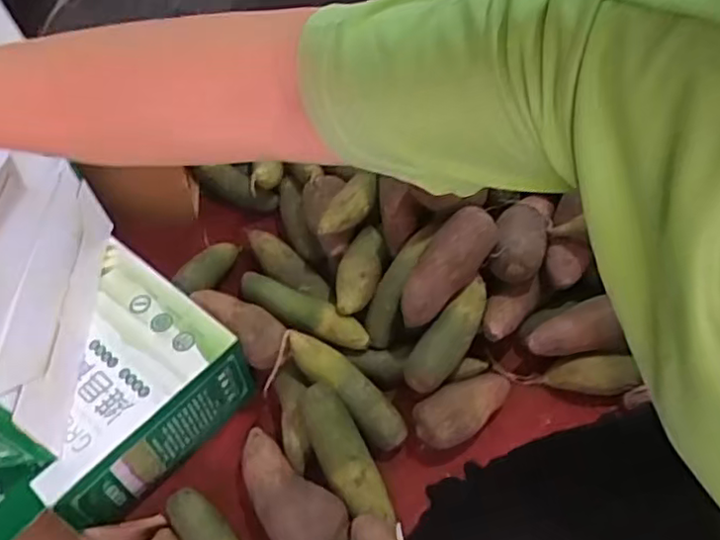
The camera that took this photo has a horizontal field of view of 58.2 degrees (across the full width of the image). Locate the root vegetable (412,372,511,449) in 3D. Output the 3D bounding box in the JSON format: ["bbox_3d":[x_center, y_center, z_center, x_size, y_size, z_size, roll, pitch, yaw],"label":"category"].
[{"bbox_3d":[0.138,0.172,0.832,0.143,0.046,0.067,-30,55,-21],"label":"root vegetable"}]

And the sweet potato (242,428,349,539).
[{"bbox_3d":[-0.093,0.271,0.770,0.184,0.065,0.081,35,59,28],"label":"sweet potato"}]

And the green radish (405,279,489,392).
[{"bbox_3d":[0.122,0.084,0.841,0.046,0.047,0.184,29,57,24],"label":"green radish"}]

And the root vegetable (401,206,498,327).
[{"bbox_3d":[0.108,-0.005,0.837,0.060,0.065,0.172,33,77,27],"label":"root vegetable"}]

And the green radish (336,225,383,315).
[{"bbox_3d":[0.002,-0.002,0.909,0.056,0.043,0.154,5,50,7],"label":"green radish"}]

